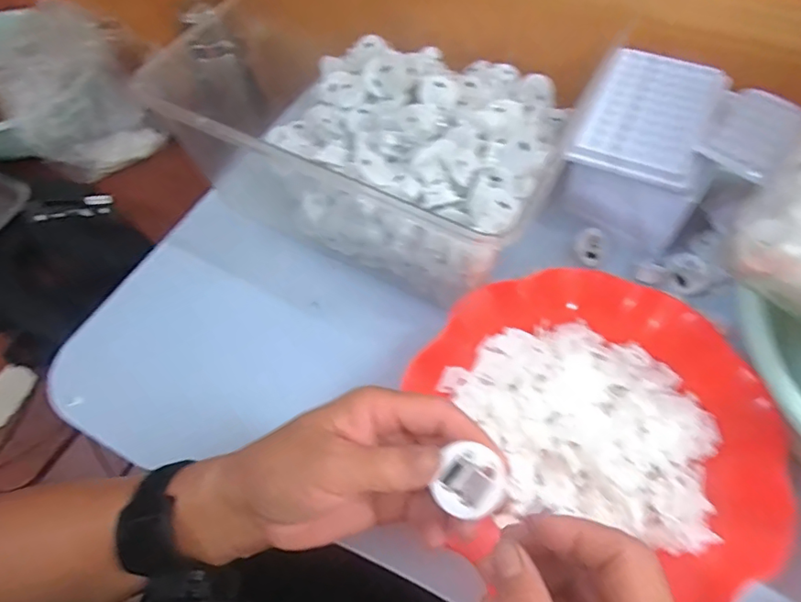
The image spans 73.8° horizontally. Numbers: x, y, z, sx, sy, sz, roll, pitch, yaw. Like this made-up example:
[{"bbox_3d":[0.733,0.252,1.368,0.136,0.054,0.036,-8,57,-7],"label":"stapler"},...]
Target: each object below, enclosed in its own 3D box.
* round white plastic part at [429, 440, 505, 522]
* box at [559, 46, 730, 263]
[{"bbox_3d":[0.032,0.084,0.245,0.030,0.016,0.029,-2,59,3],"label":"round white plastic part"},{"bbox_3d":[0.204,-0.126,0.458,0.107,0.087,0.140,19,62,15],"label":"box"}]

